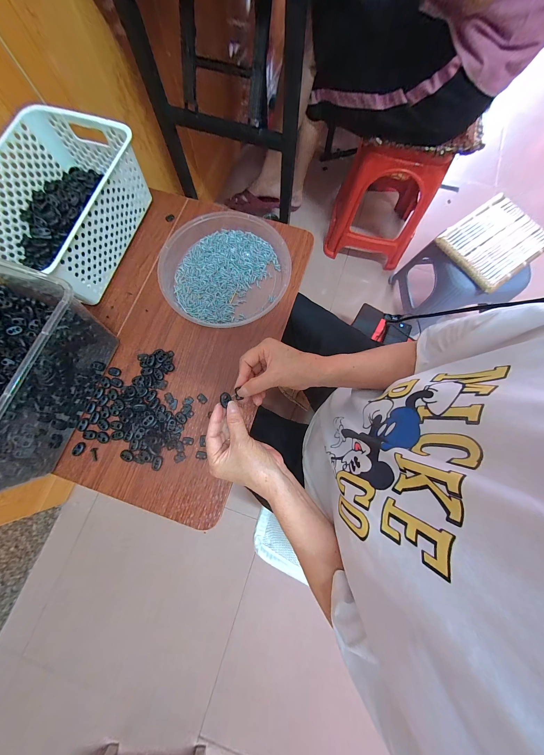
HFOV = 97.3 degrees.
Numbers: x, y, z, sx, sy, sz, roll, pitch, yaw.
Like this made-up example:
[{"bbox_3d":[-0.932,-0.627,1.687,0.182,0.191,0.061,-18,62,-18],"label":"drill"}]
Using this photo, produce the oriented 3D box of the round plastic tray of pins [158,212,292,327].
[{"bbox_3d":[-0.091,-0.202,0.448,0.230,0.037,0.210,0,76,-1],"label":"round plastic tray of pins"}]

